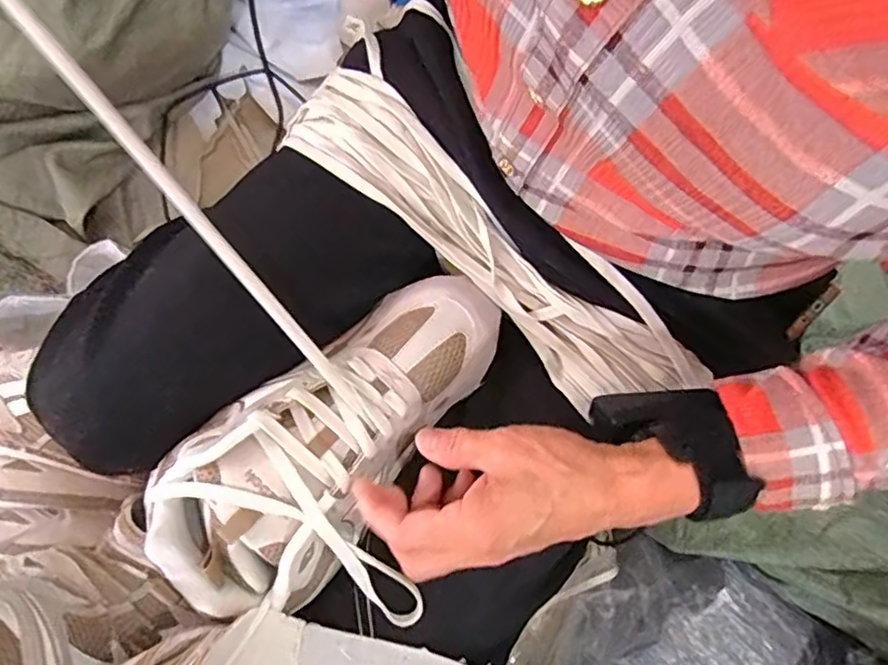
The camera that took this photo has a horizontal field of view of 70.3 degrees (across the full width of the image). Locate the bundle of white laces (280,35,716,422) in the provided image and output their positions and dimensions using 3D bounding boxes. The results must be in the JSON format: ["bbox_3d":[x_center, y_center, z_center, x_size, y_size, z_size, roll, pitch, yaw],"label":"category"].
[{"bbox_3d":[0.022,-0.061,0.395,0.301,0.038,0.083,44,81,8],"label":"bundle of white laces"}]

